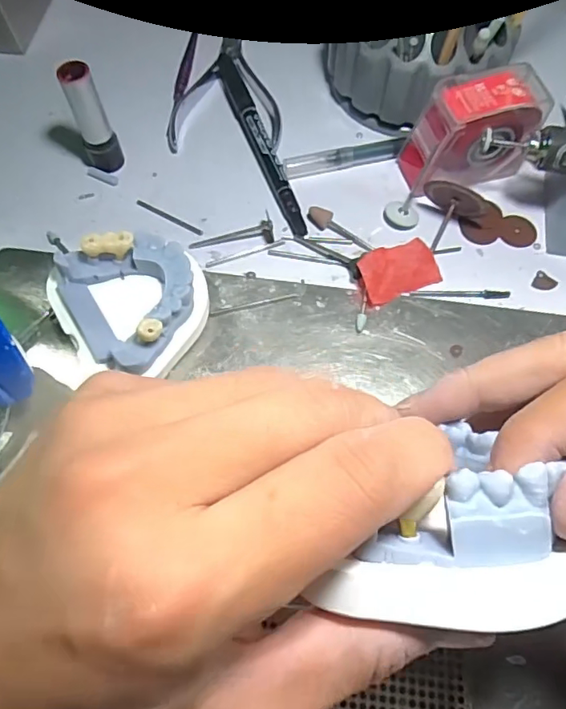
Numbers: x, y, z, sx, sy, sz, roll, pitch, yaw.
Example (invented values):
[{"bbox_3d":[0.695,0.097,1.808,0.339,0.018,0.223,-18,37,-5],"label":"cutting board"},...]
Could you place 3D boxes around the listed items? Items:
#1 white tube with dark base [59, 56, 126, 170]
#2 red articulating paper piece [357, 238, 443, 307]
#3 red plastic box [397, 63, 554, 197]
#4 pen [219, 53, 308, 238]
[{"bbox_3d":[-0.101,-0.123,0.278,0.018,0.059,0.013,-26,68,-11],"label":"white tube with dark base"},{"bbox_3d":[0.059,-0.043,0.266,0.043,0.004,0.025,-23,97,-16],"label":"red articulating paper piece"},{"bbox_3d":[0.101,-0.117,0.280,0.061,0.051,0.031,-17,67,-7],"label":"red plastic box"},{"bbox_3d":[-0.014,-0.124,0.305,0.014,0.010,0.135,-17,67,-7],"label":"pen"}]

